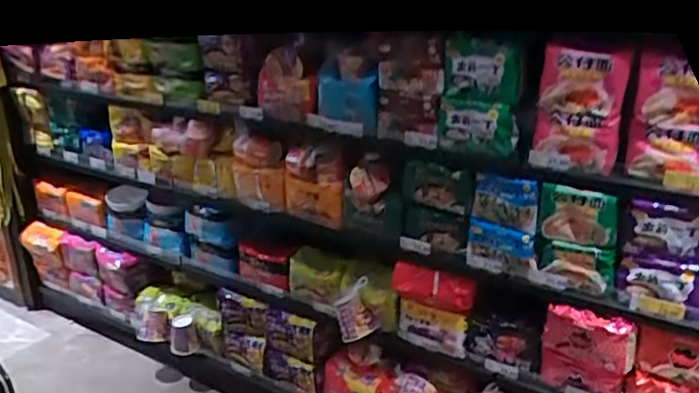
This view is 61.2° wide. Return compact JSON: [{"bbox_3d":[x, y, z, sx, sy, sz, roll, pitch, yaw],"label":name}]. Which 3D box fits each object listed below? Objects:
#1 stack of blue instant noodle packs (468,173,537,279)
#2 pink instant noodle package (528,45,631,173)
[{"bbox_3d":[0.358,0.062,1.387,0.151,0.225,0.033,11,23,26],"label":"stack of blue instant noodle packs"},{"bbox_3d":[0.481,-0.185,1.242,0.164,0.251,0.054,6,22,15],"label":"pink instant noodle package"}]

